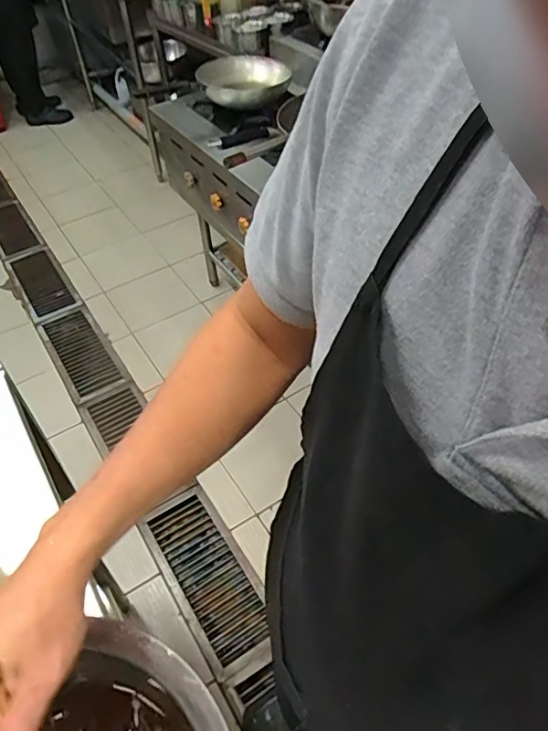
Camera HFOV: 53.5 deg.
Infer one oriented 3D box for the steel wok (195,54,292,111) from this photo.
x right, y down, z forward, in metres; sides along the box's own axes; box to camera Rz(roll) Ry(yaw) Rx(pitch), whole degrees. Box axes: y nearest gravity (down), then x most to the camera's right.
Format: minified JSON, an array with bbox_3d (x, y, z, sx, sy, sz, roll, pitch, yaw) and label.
[{"bbox_3d":[-0.089,-0.870,1.647,0.268,0.084,0.254,1,48,5],"label":"steel wok"}]

